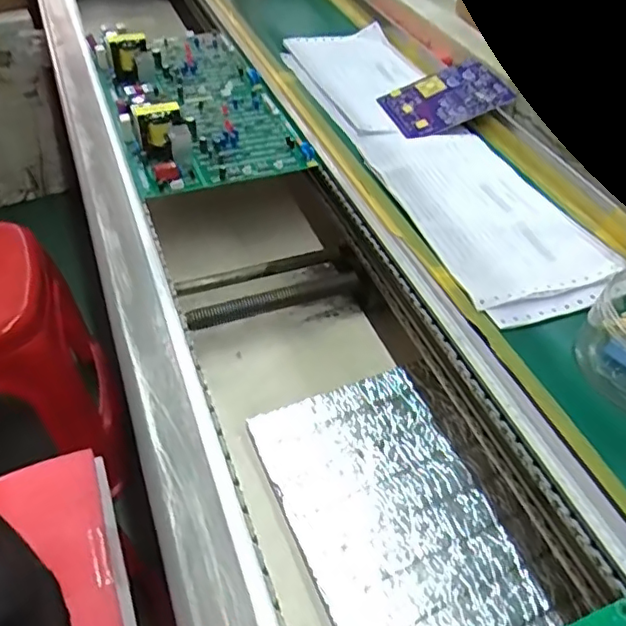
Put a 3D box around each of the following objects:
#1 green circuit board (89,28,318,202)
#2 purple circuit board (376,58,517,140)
[{"bbox_3d":[-0.141,-0.263,0.662,0.177,0.052,0.332,-17,50,-15],"label":"green circuit board"},{"bbox_3d":[0.144,-0.240,0.651,0.124,0.010,0.095,-27,54,-2],"label":"purple circuit board"}]

